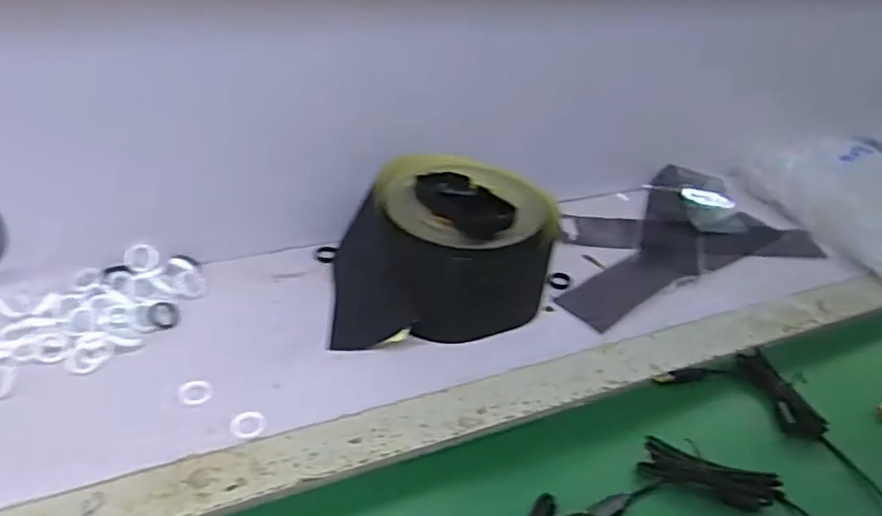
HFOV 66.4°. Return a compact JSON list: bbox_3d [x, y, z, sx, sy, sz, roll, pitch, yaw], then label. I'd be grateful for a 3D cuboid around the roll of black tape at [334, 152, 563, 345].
[{"bbox_3d":[0.004,-0.007,0.662,0.206,0.126,0.206,5,34,-3],"label":"roll of black tape"}]

